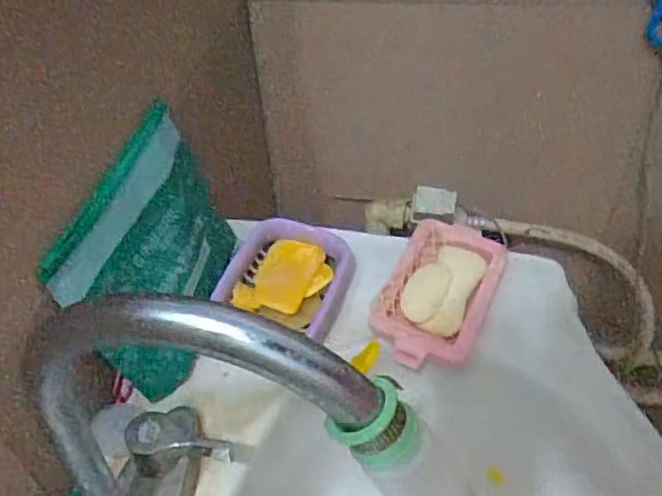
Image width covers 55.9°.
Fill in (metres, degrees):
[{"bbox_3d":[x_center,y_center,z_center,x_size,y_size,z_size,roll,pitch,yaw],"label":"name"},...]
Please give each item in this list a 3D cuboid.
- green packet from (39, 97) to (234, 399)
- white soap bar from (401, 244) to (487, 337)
[{"bbox_3d":[-0.122,0.002,0.454,0.049,0.137,0.168,6,44,10],"label":"green packet"},{"bbox_3d":[0.094,0.034,0.528,0.053,0.028,0.091,19,48,22],"label":"white soap bar"}]

